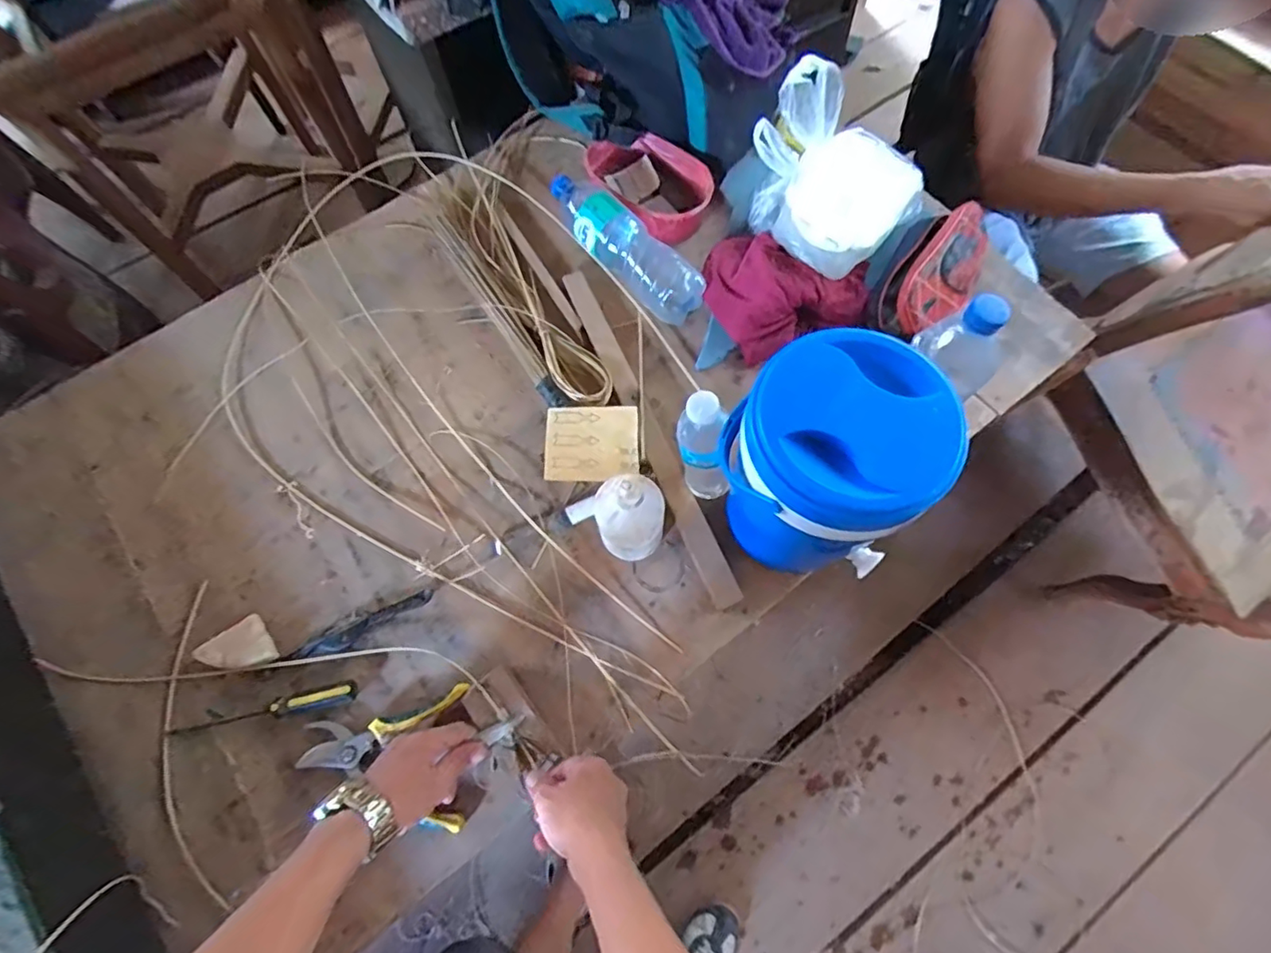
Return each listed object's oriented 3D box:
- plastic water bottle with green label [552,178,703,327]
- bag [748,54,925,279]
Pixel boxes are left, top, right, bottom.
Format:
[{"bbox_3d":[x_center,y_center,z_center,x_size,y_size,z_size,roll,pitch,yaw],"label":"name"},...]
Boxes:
[{"bbox_3d":[-0.020,-0.323,0.804,0.078,0.065,0.273,-41,72,-12],"label":"plastic water bottle with green label"},{"bbox_3d":[0.243,-0.379,0.717,0.228,0.148,0.198,21,71,11],"label":"bag"}]

